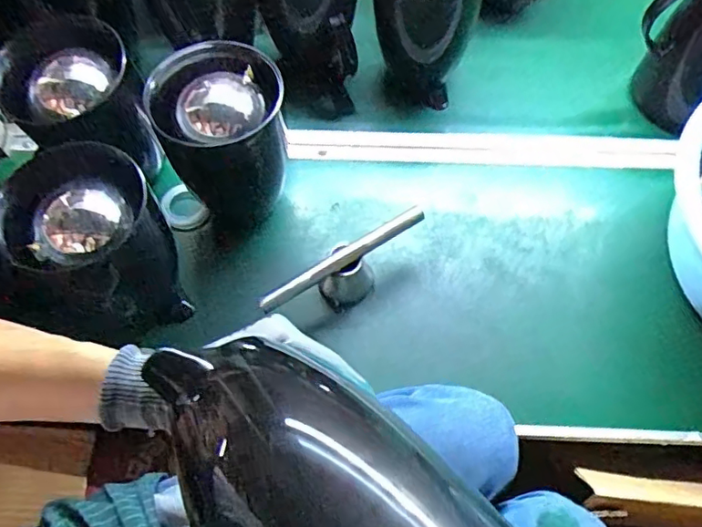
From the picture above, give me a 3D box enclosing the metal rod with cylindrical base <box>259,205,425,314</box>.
[{"bbox_3d":[-0.001,0.012,0.615,0.189,0.069,0.038,-32,67,-14],"label":"metal rod with cylindrical base"}]

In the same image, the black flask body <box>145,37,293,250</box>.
[{"bbox_3d":[-0.127,-0.122,0.617,0.124,0.182,0.110,-15,64,-7],"label":"black flask body"}]

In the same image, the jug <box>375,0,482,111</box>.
[{"bbox_3d":[0.084,-0.292,0.687,0.113,0.186,0.113,0,64,1],"label":"jug"}]

